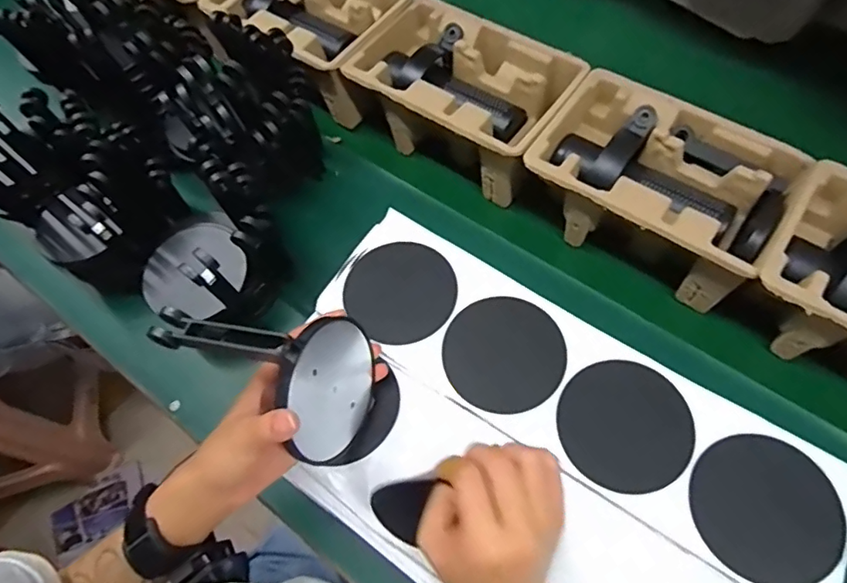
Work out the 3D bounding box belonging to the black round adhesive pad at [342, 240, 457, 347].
[{"bbox_3d":[-0.019,-0.001,0.467,0.090,0.005,0.091,-2,64,3],"label":"black round adhesive pad"}]

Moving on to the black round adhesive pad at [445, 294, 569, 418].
[{"bbox_3d":[0.063,0.049,0.439,0.090,0.009,0.092,-1,64,1],"label":"black round adhesive pad"}]

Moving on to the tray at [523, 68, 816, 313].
[{"bbox_3d":[0.221,-0.100,0.544,0.219,0.096,0.150,32,69,16],"label":"tray"}]

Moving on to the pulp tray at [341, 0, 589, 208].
[{"bbox_3d":[0.039,-0.217,0.620,0.231,0.094,0.147,33,70,16],"label":"pulp tray"}]

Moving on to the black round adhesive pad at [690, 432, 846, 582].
[{"bbox_3d":[0.228,0.144,0.370,0.090,0.006,0.091,-4,63,8],"label":"black round adhesive pad"}]

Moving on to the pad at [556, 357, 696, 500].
[{"bbox_3d":[0.147,0.098,0.406,0.091,0.004,0.092,-3,66,7],"label":"pad"}]

